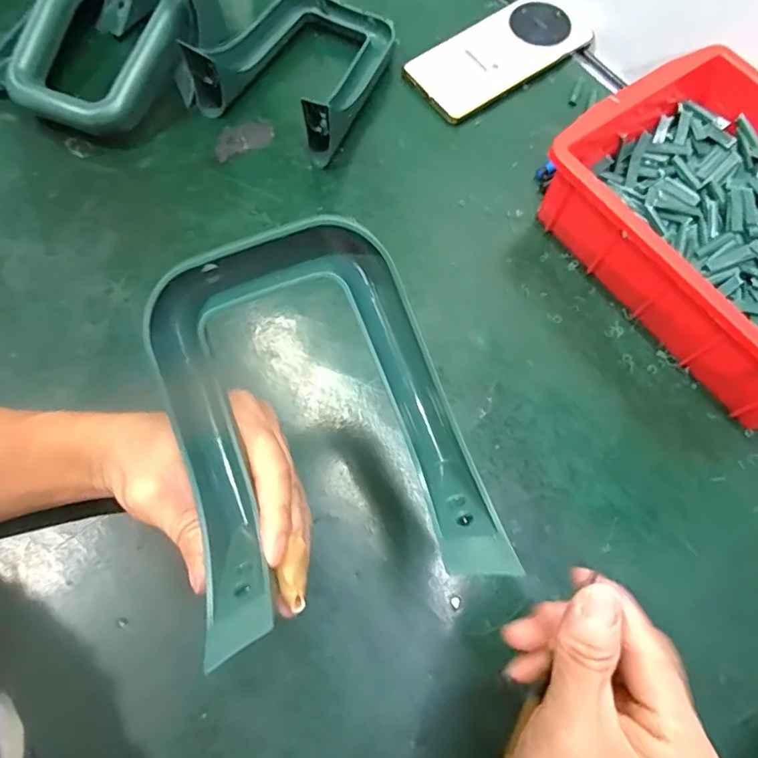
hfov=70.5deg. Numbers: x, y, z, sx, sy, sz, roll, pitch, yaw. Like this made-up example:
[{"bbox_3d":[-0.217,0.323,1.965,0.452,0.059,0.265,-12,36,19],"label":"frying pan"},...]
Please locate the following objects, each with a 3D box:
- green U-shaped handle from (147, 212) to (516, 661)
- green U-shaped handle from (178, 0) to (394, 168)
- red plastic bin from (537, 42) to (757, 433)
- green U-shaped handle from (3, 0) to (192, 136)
[{"bbox_3d":[-0.026,0.019,0.230,0.125,0.067,0.156,-13,71,-7],"label":"green U-shaped handle"},{"bbox_3d":[-0.060,-0.263,0.437,0.123,0.044,0.155,26,71,7],"label":"green U-shaped handle"},{"bbox_3d":[0.257,-0.107,0.383,0.183,0.072,0.246,-34,75,-14],"label":"red plastic bin"},{"bbox_3d":[-0.222,-0.268,0.427,0.121,0.062,0.148,20,70,5],"label":"green U-shaped handle"}]

